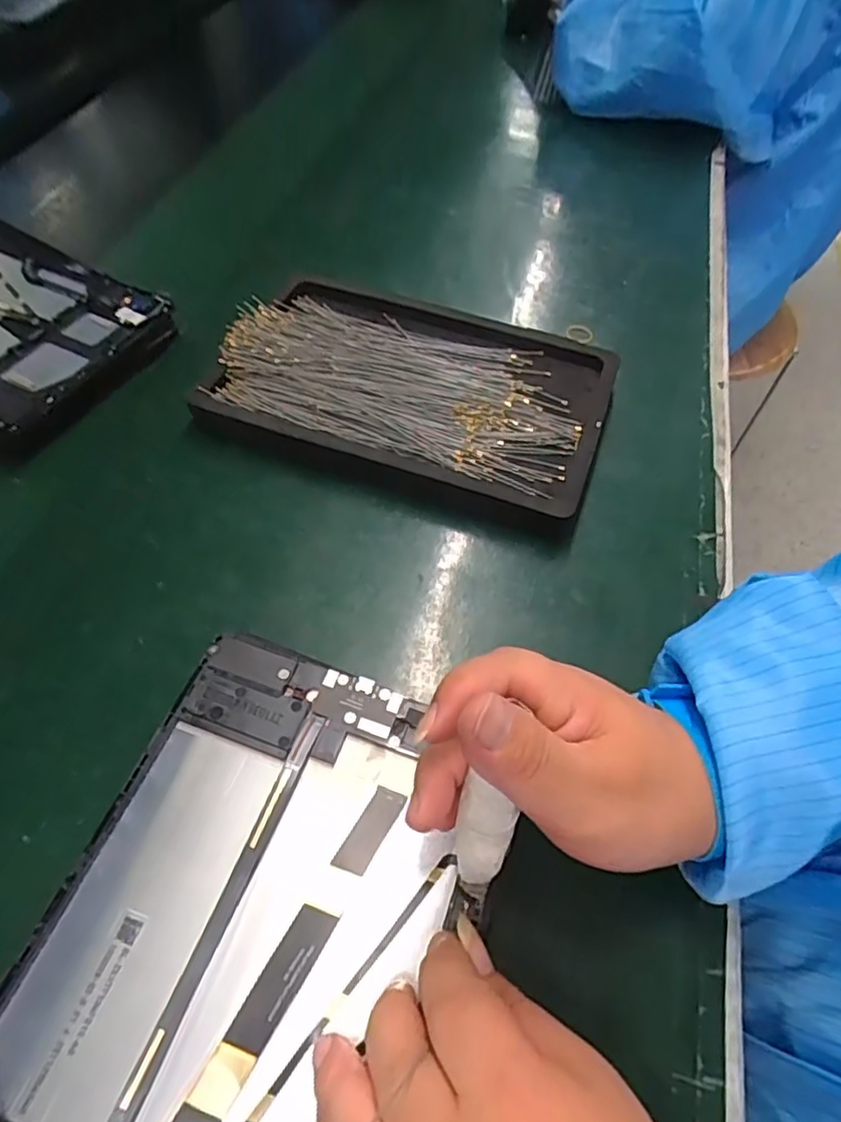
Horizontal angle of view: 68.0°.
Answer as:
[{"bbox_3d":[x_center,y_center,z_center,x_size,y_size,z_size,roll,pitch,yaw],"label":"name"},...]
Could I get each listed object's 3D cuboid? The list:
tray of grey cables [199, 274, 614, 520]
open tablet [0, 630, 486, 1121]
[{"bbox_3d":[-0.006,-0.113,0.412,0.244,0.029,0.153,18,56,7],"label":"tray of grey cables"},{"bbox_3d":[-0.066,0.147,0.216,0.144,0.008,0.237,19,56,8],"label":"open tablet"}]

